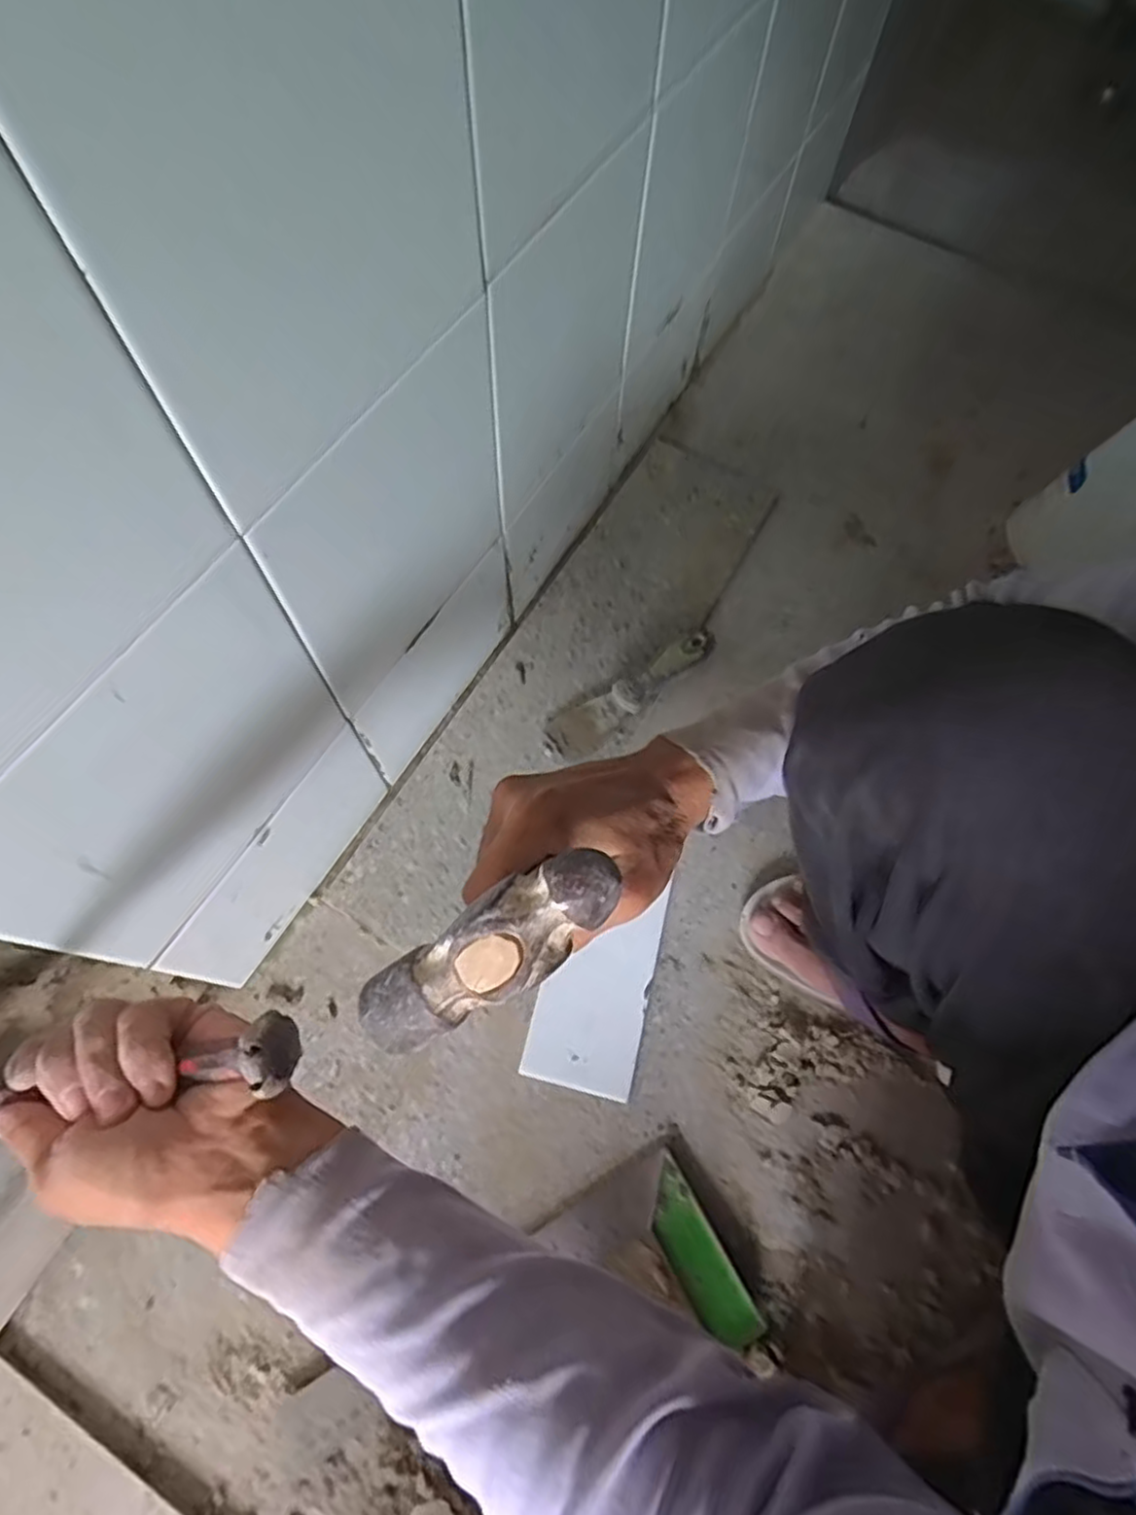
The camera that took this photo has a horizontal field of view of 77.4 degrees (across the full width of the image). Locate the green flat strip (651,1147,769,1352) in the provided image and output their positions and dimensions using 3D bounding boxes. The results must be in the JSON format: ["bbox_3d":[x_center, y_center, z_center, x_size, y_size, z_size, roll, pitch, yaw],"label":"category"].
[{"bbox_3d":[0.090,0.352,0.506,0.038,0.016,0.117,-27,71,-12],"label":"green flat strip"}]

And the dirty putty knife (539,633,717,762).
[{"bbox_3d":[0.061,-0.060,0.650,0.177,0.032,0.043,-30,72,-14],"label":"dirty putty knife"}]

